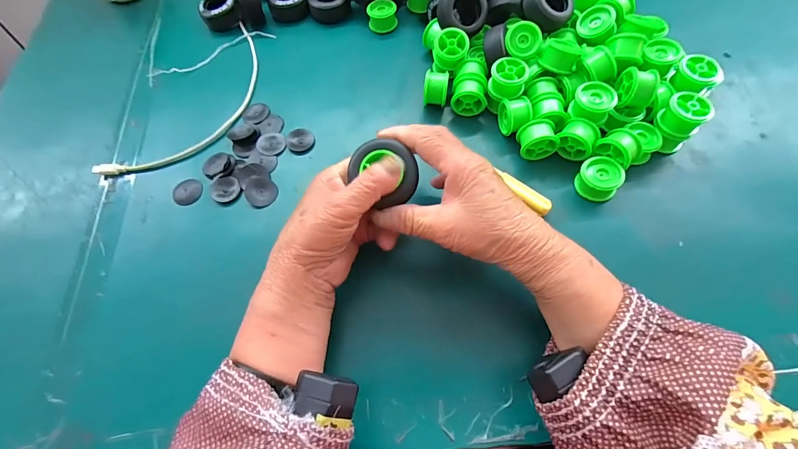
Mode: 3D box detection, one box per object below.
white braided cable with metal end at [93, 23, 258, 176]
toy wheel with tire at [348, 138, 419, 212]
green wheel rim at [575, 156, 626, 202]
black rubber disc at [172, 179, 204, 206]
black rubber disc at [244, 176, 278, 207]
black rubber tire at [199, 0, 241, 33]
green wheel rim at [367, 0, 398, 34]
[{"bbox_3d":[-0.207,-0.131,0.386,0.093,0.006,0.237,25,68,14],"label":"white braided cable with metal end"},{"bbox_3d":[-0.009,-0.039,0.256,0.049,0.021,0.038,36,95,0],"label":"toy wheel with tire"},{"bbox_3d":[0.172,-0.038,0.311,0.034,0.027,0.030,39,72,19],"label":"green wheel rim"},{"bbox_3d":[-0.200,-0.032,0.337,0.025,0.004,0.028,13,66,9],"label":"black rubber disc"},{"bbox_3d":[-0.129,-0.032,0.333,0.031,0.006,0.028,39,72,19],"label":"black rubber disc"},{"bbox_3d":[-0.221,-0.265,0.442,0.044,0.025,0.036,-31,66,-11],"label":"black rubber tire"},{"bbox_3d":[-0.020,-0.247,0.425,0.034,0.024,0.030,-12,64,-3],"label":"green wheel rim"}]

